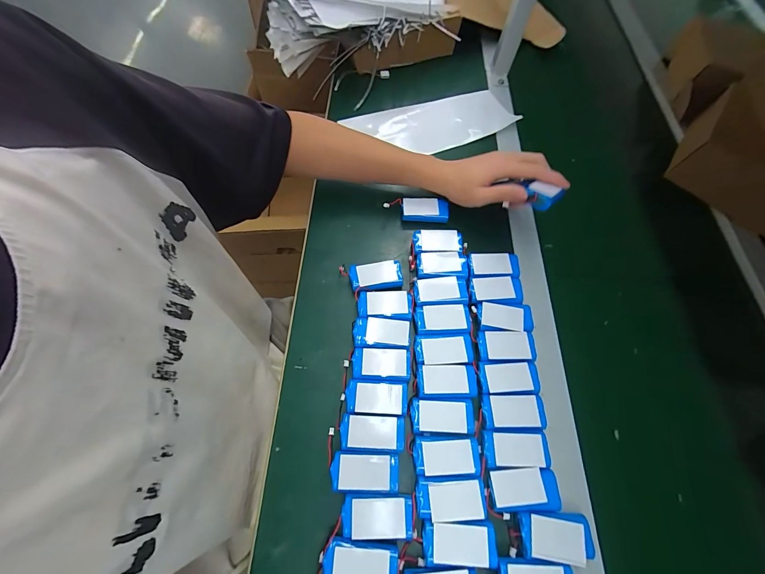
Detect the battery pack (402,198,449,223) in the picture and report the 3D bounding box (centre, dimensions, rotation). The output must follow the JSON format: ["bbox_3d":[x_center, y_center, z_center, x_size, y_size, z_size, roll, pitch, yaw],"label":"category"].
[{"bbox_3d":[0.064,-0.114,0.482,0.068,0.014,0.035,7,64,0],"label":"battery pack"}]

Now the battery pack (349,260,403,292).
[{"bbox_3d":[-0.008,-0.013,0.429,0.067,0.013,0.039,-9,66,-4],"label":"battery pack"}]

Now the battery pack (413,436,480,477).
[{"bbox_3d":[0.068,0.176,0.338,0.069,0.006,0.036,1,64,-3],"label":"battery pack"}]

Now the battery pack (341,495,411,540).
[{"bbox_3d":[-0.005,0.224,0.317,0.067,0.012,0.037,1,64,-2],"label":"battery pack"}]

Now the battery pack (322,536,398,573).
[{"bbox_3d":[-0.020,0.257,0.300,0.068,0.015,0.037,7,64,0],"label":"battery pack"}]

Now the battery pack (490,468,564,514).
[{"bbox_3d":[0.143,0.204,0.327,0.069,0.011,0.038,1,64,-3],"label":"battery pack"}]

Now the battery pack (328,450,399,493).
[{"bbox_3d":[-0.018,0.190,0.333,0.068,0.014,0.035,4,64,-1],"label":"battery pack"}]

